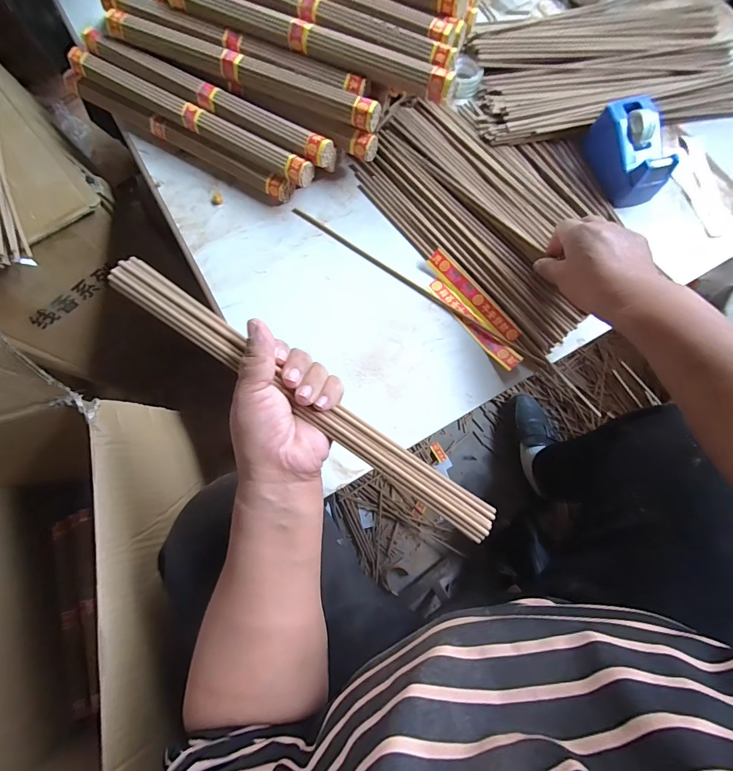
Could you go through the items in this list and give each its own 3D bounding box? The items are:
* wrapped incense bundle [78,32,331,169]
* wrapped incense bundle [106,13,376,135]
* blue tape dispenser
[{"bbox_3d":[-0.176,-0.313,0.414,0.310,0.024,0.029,28,77,7],"label":"wrapped incense bundle"},{"bbox_3d":[-0.134,-0.337,0.403,0.318,0.022,0.023,24,77,6],"label":"wrapped incense bundle"},{"bbox_3d":[0.291,-0.258,0.416,0.058,0.050,0.105,-10,76,-2],"label":"blue tape dispenser"}]

